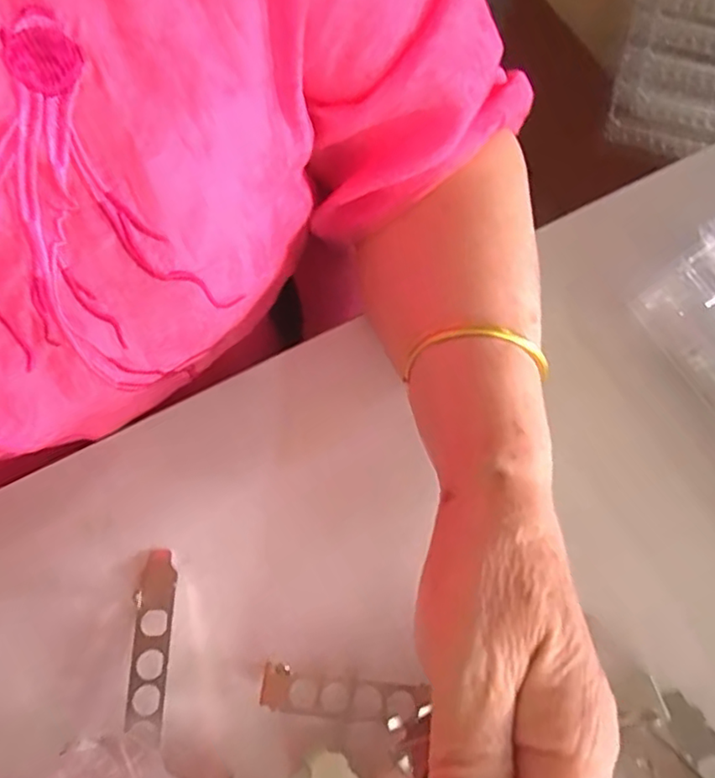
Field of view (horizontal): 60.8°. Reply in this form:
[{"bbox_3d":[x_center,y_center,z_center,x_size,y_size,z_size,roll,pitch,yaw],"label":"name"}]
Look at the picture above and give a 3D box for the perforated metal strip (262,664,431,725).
[{"bbox_3d":[-0.007,0.147,0.289,0.078,0.008,0.021,7,67,4],"label":"perforated metal strip"}]

